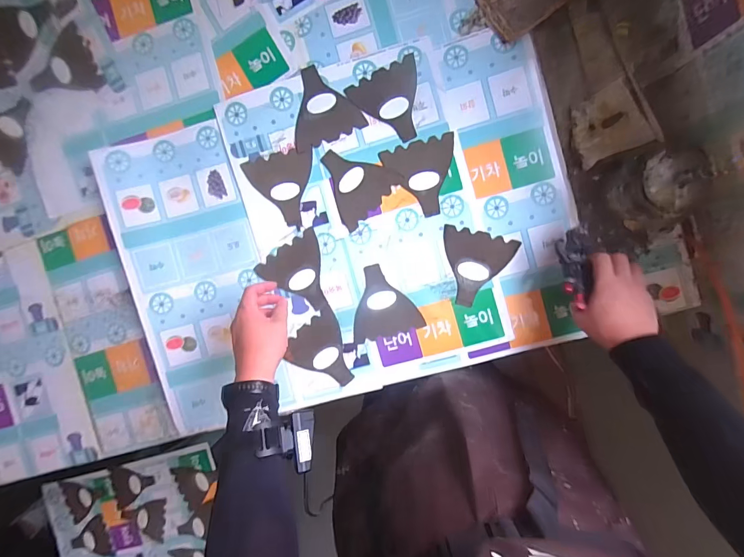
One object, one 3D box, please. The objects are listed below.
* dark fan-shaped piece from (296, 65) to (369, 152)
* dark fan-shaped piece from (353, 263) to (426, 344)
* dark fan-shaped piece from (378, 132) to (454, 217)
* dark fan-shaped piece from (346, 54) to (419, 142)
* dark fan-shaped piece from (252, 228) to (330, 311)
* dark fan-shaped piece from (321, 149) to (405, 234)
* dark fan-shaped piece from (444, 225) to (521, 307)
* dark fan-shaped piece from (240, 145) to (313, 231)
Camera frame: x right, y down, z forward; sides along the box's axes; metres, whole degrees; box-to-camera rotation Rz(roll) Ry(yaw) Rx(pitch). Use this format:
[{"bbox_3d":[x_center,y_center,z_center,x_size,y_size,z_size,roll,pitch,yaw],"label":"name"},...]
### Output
[{"bbox_3d":[-0.084,-0.284,0.619,0.116,0.004,0.118,-20,85,6],"label":"dark fan-shaped piece"},{"bbox_3d":[0.013,0.038,0.631,0.114,0.004,0.118,-18,85,6],"label":"dark fan-shaped piece"},{"bbox_3d":[0.082,-0.162,0.615,0.114,0.005,0.119,-12,86,7],"label":"dark fan-shaped piece"},{"bbox_3d":[0.035,-0.281,0.614,0.113,0.004,0.119,-25,85,5],"label":"dark fan-shaped piece"},{"bbox_3d":[-0.119,-0.003,0.646,0.117,0.004,0.120,-34,88,6],"label":"dark fan-shaped piece"},{"bbox_3d":[-0.031,-0.162,0.623,0.117,0.004,0.118,-44,83,3],"label":"dark fan-shaped piece"},{"bbox_3d":[0.166,-0.015,0.611,0.114,0.012,0.118,12,93,3],"label":"dark fan-shaped piece"},{"bbox_3d":[-0.149,-0.148,0.637,0.113,0.004,0.121,-10,86,7],"label":"dark fan-shaped piece"}]

